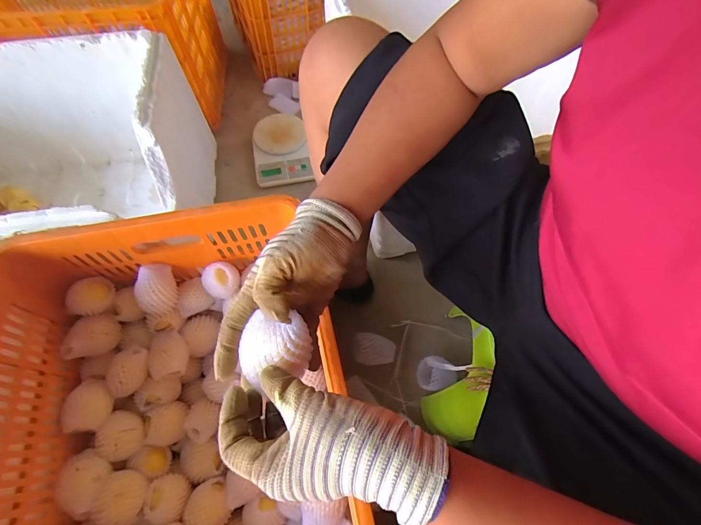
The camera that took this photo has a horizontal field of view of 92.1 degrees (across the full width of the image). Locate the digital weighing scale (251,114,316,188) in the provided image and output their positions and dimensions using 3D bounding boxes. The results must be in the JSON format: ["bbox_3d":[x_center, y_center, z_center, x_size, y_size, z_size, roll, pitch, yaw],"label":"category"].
[{"bbox_3d":[-0.178,-0.299,0.870,0.141,0.049,0.206,-10,62,-7],"label":"digital weighing scale"}]

